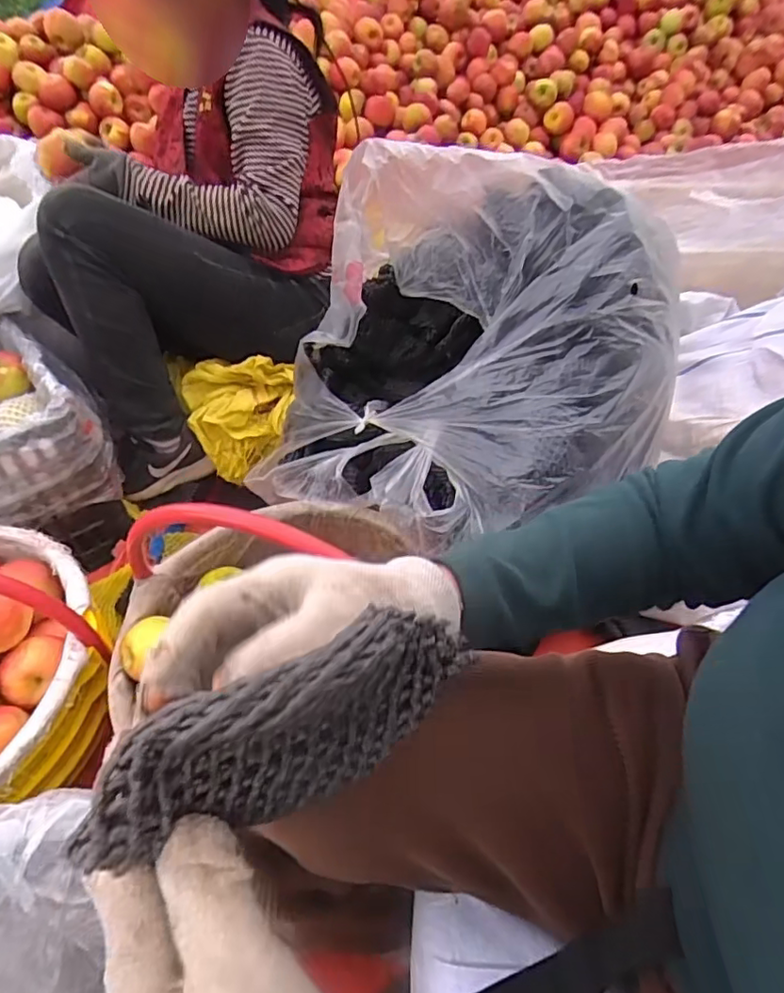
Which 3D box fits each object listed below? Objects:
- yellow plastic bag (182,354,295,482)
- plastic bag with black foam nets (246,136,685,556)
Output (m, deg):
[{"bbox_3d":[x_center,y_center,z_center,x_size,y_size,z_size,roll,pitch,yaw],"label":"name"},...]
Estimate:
[{"bbox_3d":[-0.245,-0.138,0.977,0.180,0.135,0.162,-17,48,-13],"label":"yellow plastic bag"},{"bbox_3d":[0.061,-0.158,0.675,0.459,0.346,0.344,22,52,23],"label":"plastic bag with black foam nets"}]

